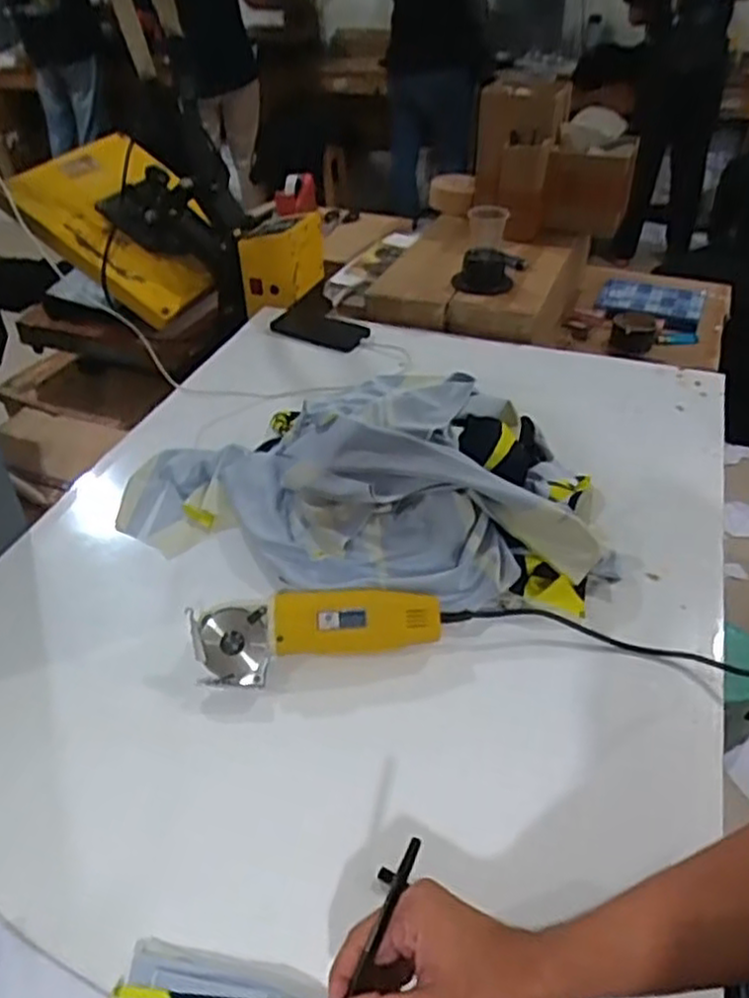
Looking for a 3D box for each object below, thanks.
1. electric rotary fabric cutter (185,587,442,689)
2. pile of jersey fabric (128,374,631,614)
[{"bbox_3d":[-0.055,0.132,0.738,0.247,0.061,0.070,-8,40,-8],"label":"electric rotary fabric cutter"},{"bbox_3d":[-0.015,-0.043,0.892,0.581,0.146,0.326,8,40,11],"label":"pile of jersey fabric"}]

